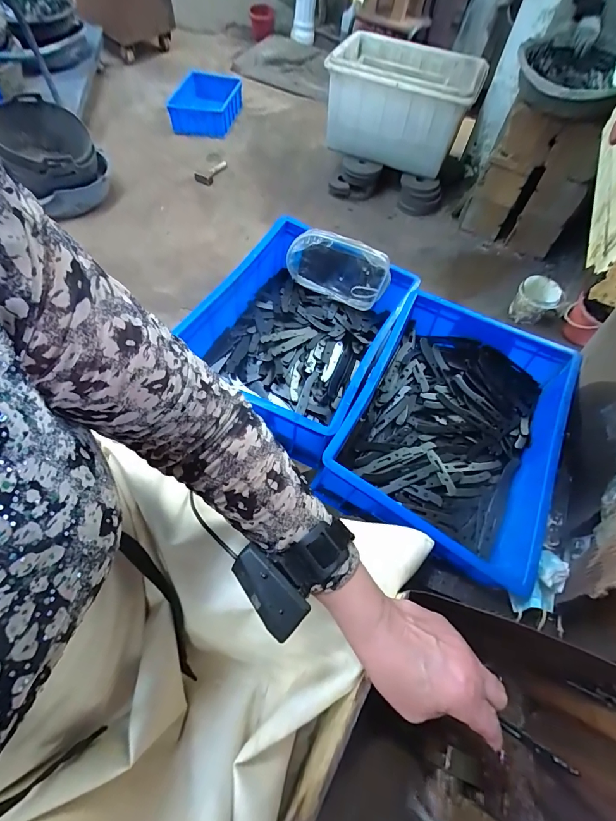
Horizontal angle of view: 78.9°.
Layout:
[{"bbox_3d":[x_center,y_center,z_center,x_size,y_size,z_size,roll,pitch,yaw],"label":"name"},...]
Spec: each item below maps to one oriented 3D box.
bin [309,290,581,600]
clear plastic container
[{"bbox_3d":[0.228,0.016,0.595,0.286,0.114,0.418,27,64,11],"label":"bin"},{"bbox_3d":[0.059,-0.277,0.726,0.195,0.104,0.045,18,63,6],"label":"clear plastic container"}]

